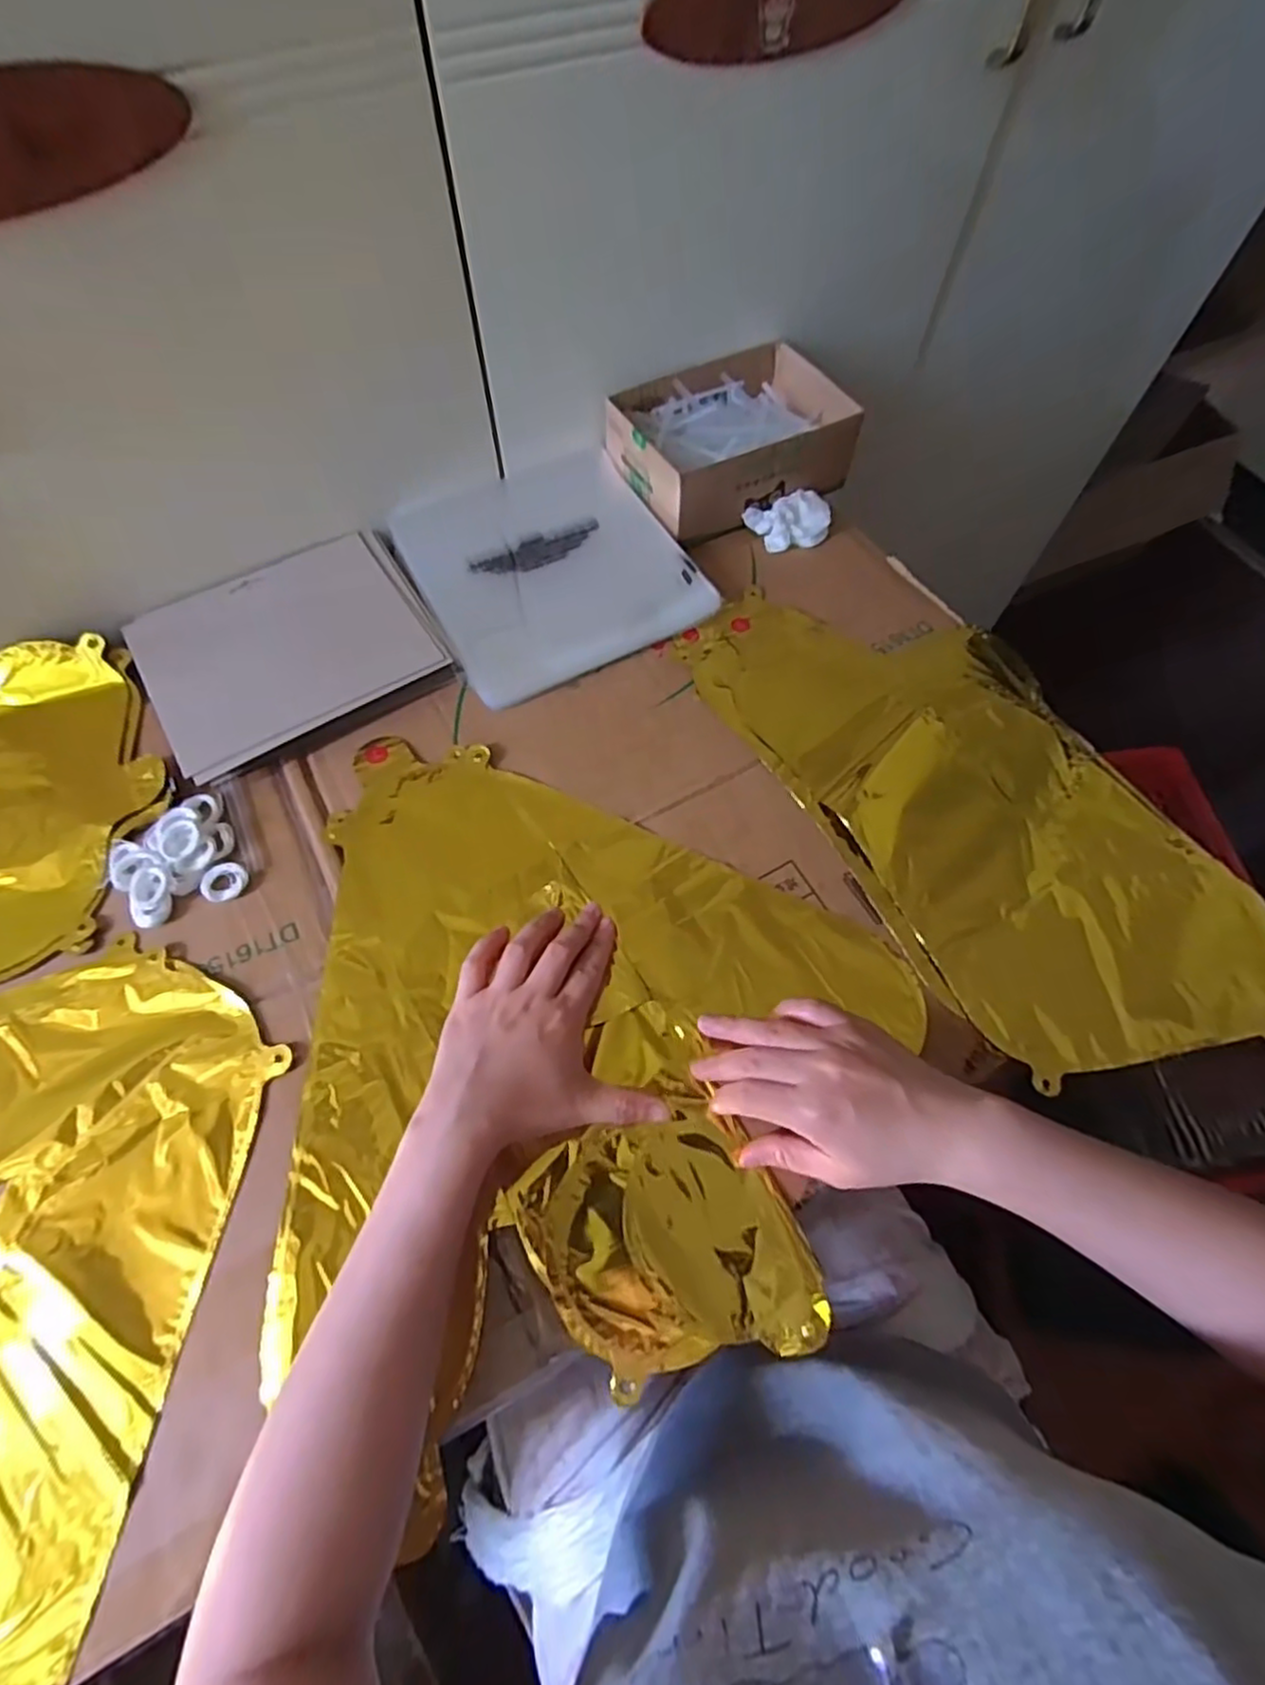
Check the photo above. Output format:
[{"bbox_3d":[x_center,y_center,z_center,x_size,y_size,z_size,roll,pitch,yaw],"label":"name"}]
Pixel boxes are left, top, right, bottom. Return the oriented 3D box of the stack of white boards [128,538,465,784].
[{"bbox_3d":[-0.258,-0.150,0.529,0.198,0.019,0.164,-31,68,-15],"label":"stack of white boards"}]

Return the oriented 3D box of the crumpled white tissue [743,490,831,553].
[{"bbox_3d":[0.134,-0.272,0.594,0.064,0.022,0.046,-27,67,-14],"label":"crumpled white tissue"}]

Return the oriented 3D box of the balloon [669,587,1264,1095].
[{"bbox_3d":[0.232,-0.040,0.481,0.222,0.013,0.410,-25,66,-13],"label":"balloon"}]

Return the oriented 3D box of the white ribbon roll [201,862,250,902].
[{"bbox_3d":[-0.260,0.026,0.448,0.027,0.007,0.026,0,63,-1],"label":"white ribbon roll"}]

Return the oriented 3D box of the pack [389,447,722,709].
[{"bbox_3d":[-0.073,-0.231,0.572,0.200,0.017,0.223,-25,66,-13],"label":"pack"}]

